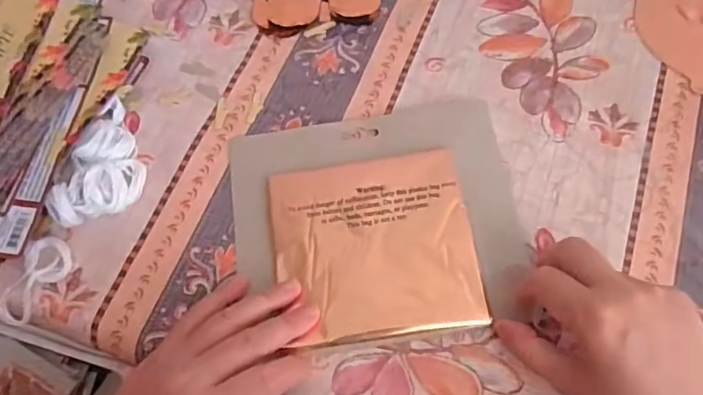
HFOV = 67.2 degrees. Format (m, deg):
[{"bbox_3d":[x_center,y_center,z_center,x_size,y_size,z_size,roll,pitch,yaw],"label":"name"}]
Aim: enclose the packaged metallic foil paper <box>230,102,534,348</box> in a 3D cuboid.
[{"bbox_3d":[0.019,0.014,0.363,0.194,0.010,0.159,-8,67,-2],"label":"packaged metallic foil paper"}]

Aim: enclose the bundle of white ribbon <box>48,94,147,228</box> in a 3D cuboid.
[{"bbox_3d":[-0.172,-0.024,0.378,0.045,0.027,0.098,11,67,6],"label":"bundle of white ribbon"}]

